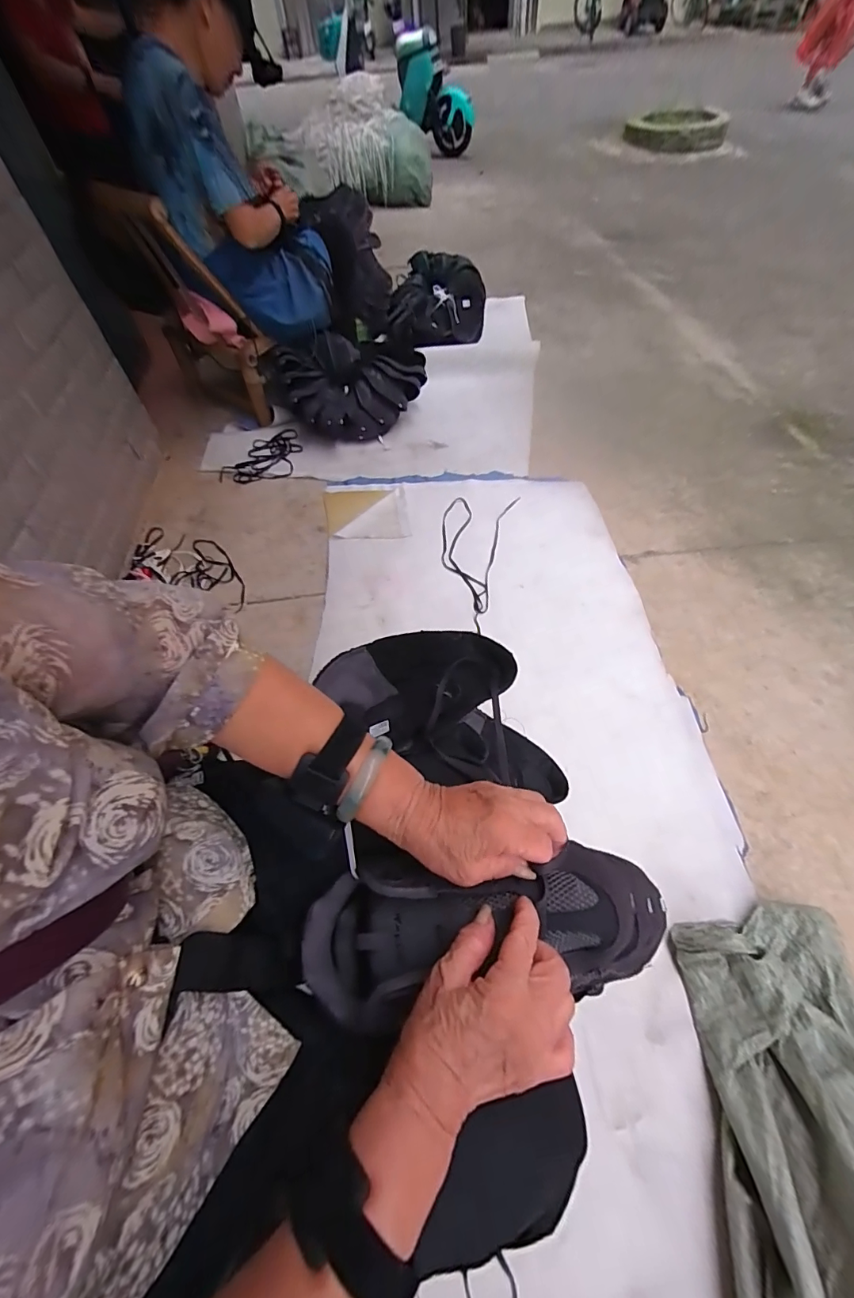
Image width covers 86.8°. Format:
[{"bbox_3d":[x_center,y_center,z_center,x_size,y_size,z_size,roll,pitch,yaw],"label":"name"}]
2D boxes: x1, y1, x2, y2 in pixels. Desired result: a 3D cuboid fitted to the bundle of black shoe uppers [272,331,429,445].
[{"bbox_3d":[-0.198,-0.806,1.378,0.452,0.211,0.217,-16,57,-6],"label":"bundle of black shoe uppers"}]

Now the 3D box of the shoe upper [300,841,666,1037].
[{"bbox_3d":[0.052,0.214,0.351,0.289,0.074,0.098,-6,58,-3],"label":"shoe upper"}]

